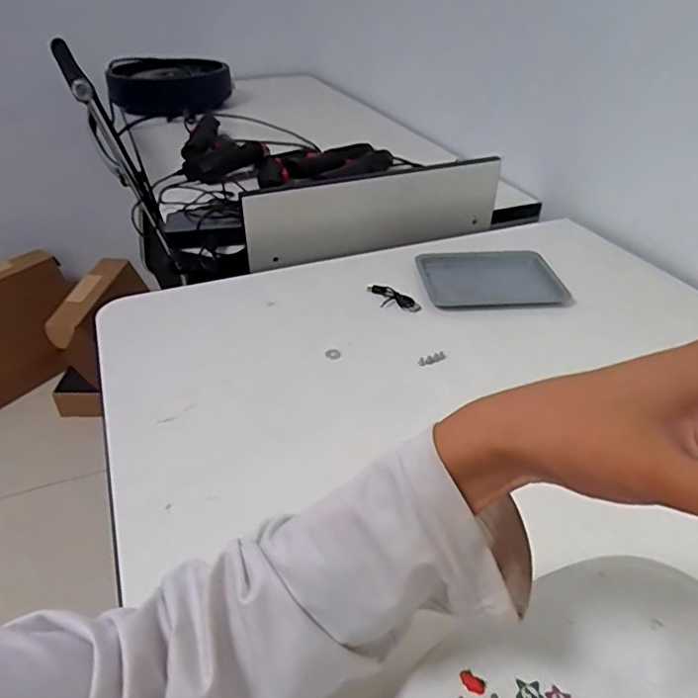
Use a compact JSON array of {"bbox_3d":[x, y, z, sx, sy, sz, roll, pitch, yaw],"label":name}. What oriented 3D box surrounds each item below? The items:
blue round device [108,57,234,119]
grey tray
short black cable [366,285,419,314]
[{"bbox_3d":[-0.459,-0.657,1.428,0.306,0.121,0.280,-13,38,-16],"label":"blue round device"},{"bbox_3d":[0.180,-0.089,0.726,0.172,0.020,0.146,-5,37,-5],"label":"grey tray"},{"bbox_3d":[0.049,-0.060,0.681,0.071,0.013,0.029,25,44,31],"label":"short black cable"}]

